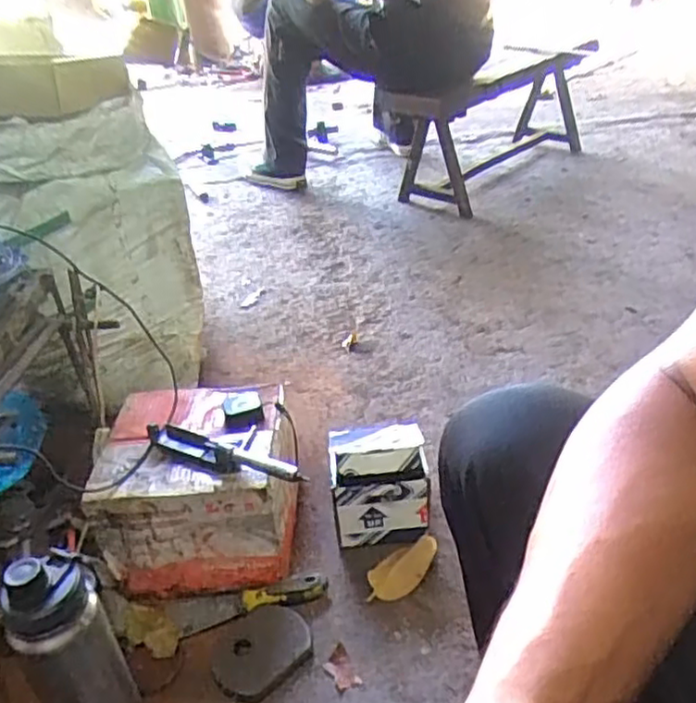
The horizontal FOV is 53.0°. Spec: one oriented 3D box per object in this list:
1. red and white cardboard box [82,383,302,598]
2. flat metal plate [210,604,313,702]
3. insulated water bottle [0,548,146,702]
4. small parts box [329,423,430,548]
[{"bbox_3d":[-0.187,0.162,0.914,0.230,0.193,0.224,-5,32,0],"label":"red and white cardboard box"},{"bbox_3d":[-0.100,0.338,0.799,0.114,0.014,0.098,-28,39,-31],"label":"flat metal plate"},{"bbox_3d":[-0.251,0.299,0.656,0.079,0.270,0.066,-21,35,-23],"label":"insulated water bottle"},{"bbox_3d":[0.039,0.172,0.928,0.122,0.146,0.094,-7,32,-2],"label":"small parts box"}]

